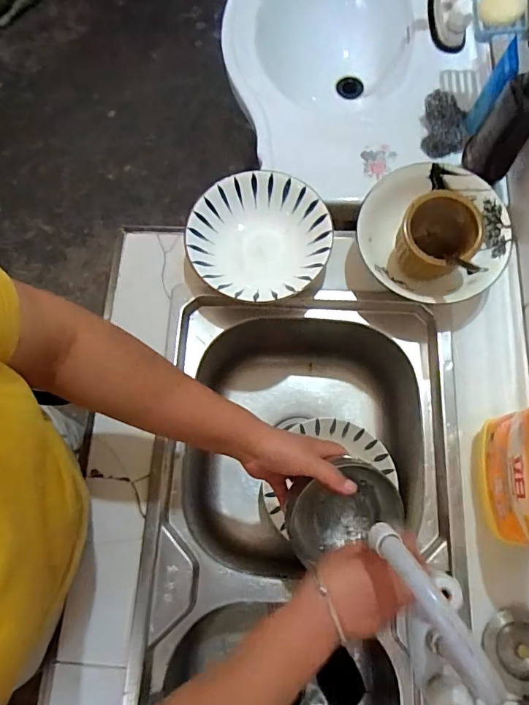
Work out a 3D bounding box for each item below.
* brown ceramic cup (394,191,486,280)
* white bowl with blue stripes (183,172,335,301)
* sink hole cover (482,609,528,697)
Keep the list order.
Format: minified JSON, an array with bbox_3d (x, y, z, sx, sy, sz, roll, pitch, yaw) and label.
[{"bbox_3d":[0.223,-0.147,0.611,0.095,0.099,0.087,31,77,11],"label":"brown ceramic cup"},{"bbox_3d":[-0.006,-0.162,0.672,0.197,0.045,0.193,-1,73,2],"label":"white bowl with blue stripes"},{"bbox_3d":[0.296,0.341,0.525,0.074,0.026,0.081,-25,73,-5],"label":"sink hole cover"}]

